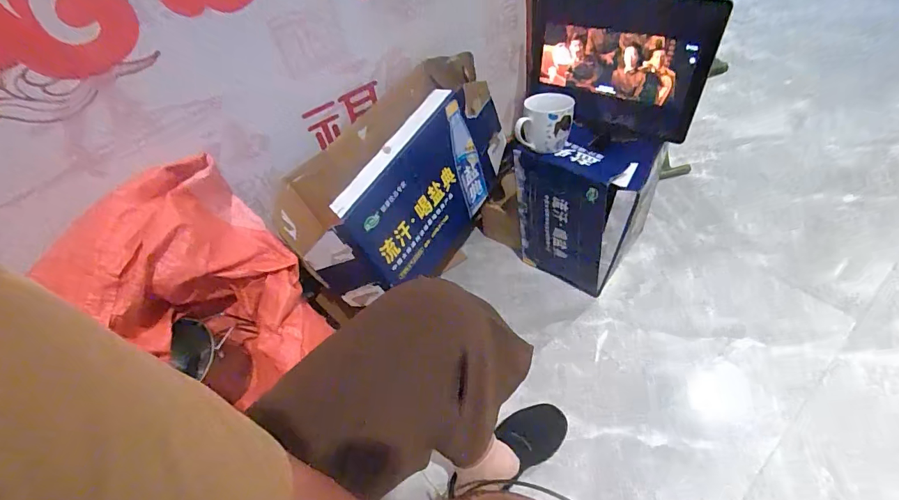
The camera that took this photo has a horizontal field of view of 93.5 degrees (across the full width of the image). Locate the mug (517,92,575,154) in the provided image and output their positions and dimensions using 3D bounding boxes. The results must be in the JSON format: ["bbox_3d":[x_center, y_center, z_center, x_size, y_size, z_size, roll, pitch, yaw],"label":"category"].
[{"bbox_3d":[0.173,-0.236,0.763,0.090,0.076,0.097,6,52,16],"label":"mug"}]

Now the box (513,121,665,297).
[{"bbox_3d":[0.268,-0.078,0.881,0.219,0.314,0.159,24,59,27],"label":"box"}]

